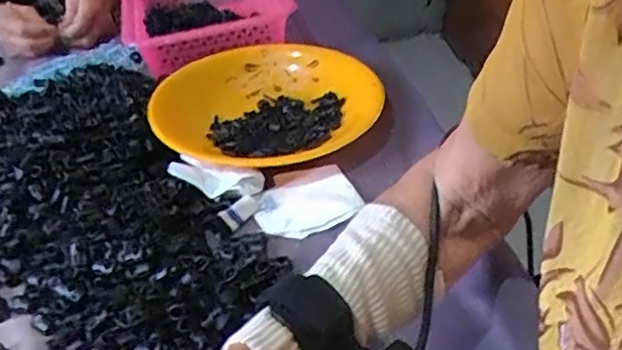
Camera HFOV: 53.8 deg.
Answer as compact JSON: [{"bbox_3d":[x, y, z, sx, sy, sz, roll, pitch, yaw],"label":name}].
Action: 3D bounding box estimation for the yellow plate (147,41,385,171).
[{"bbox_3d":[-0.049,-0.082,0.676,0.238,0.044,0.243,-5,36,3],"label":"yellow plate"}]

